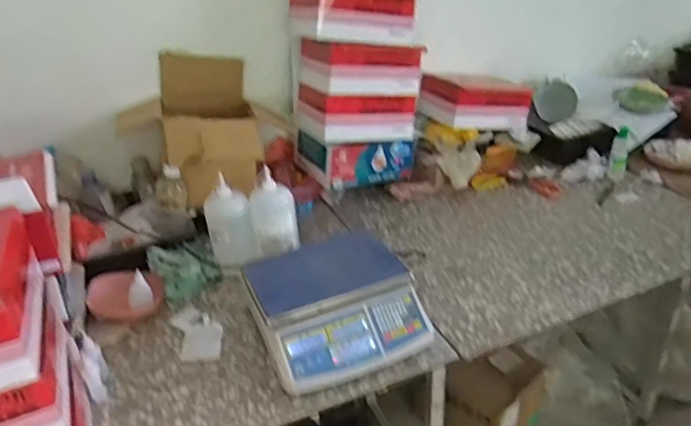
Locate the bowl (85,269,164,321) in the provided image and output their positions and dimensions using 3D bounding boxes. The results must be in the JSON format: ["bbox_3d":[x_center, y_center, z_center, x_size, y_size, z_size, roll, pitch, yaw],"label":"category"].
[{"bbox_3d":[-0.432,0.161,1.098,0.133,0.060,0.109,9,34,20],"label":"bowl"}]

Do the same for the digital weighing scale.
[{"bbox_3d":[-0.022,0.157,0.991,0.269,0.097,0.260,-17,34,-20],"label":"digital weighing scale"}]

